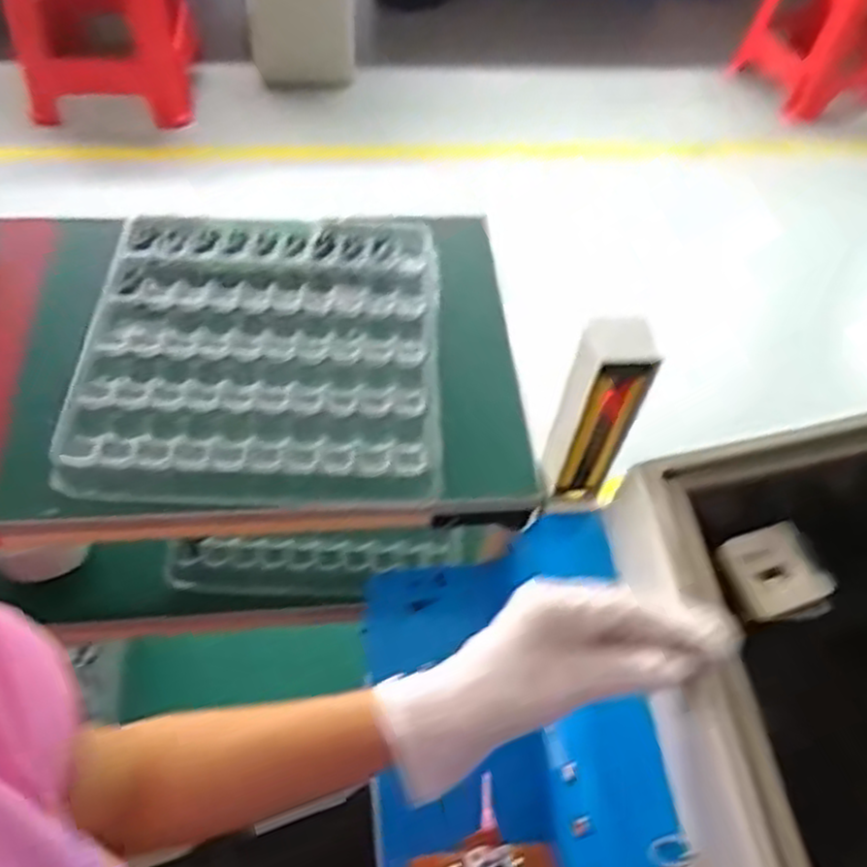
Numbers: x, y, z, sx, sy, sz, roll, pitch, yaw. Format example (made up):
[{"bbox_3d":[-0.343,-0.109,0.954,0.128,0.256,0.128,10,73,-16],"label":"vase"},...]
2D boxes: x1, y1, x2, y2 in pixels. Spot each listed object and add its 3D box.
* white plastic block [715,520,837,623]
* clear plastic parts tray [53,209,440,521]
[{"bbox_3d":[0.207,0.084,0.469,0.055,0.009,0.051,-23,67,-2],"label":"white plastic block"},{"bbox_3d":[-0.125,-0.064,0.573,0.254,0.031,0.256,-2,56,-4],"label":"clear plastic parts tray"}]

